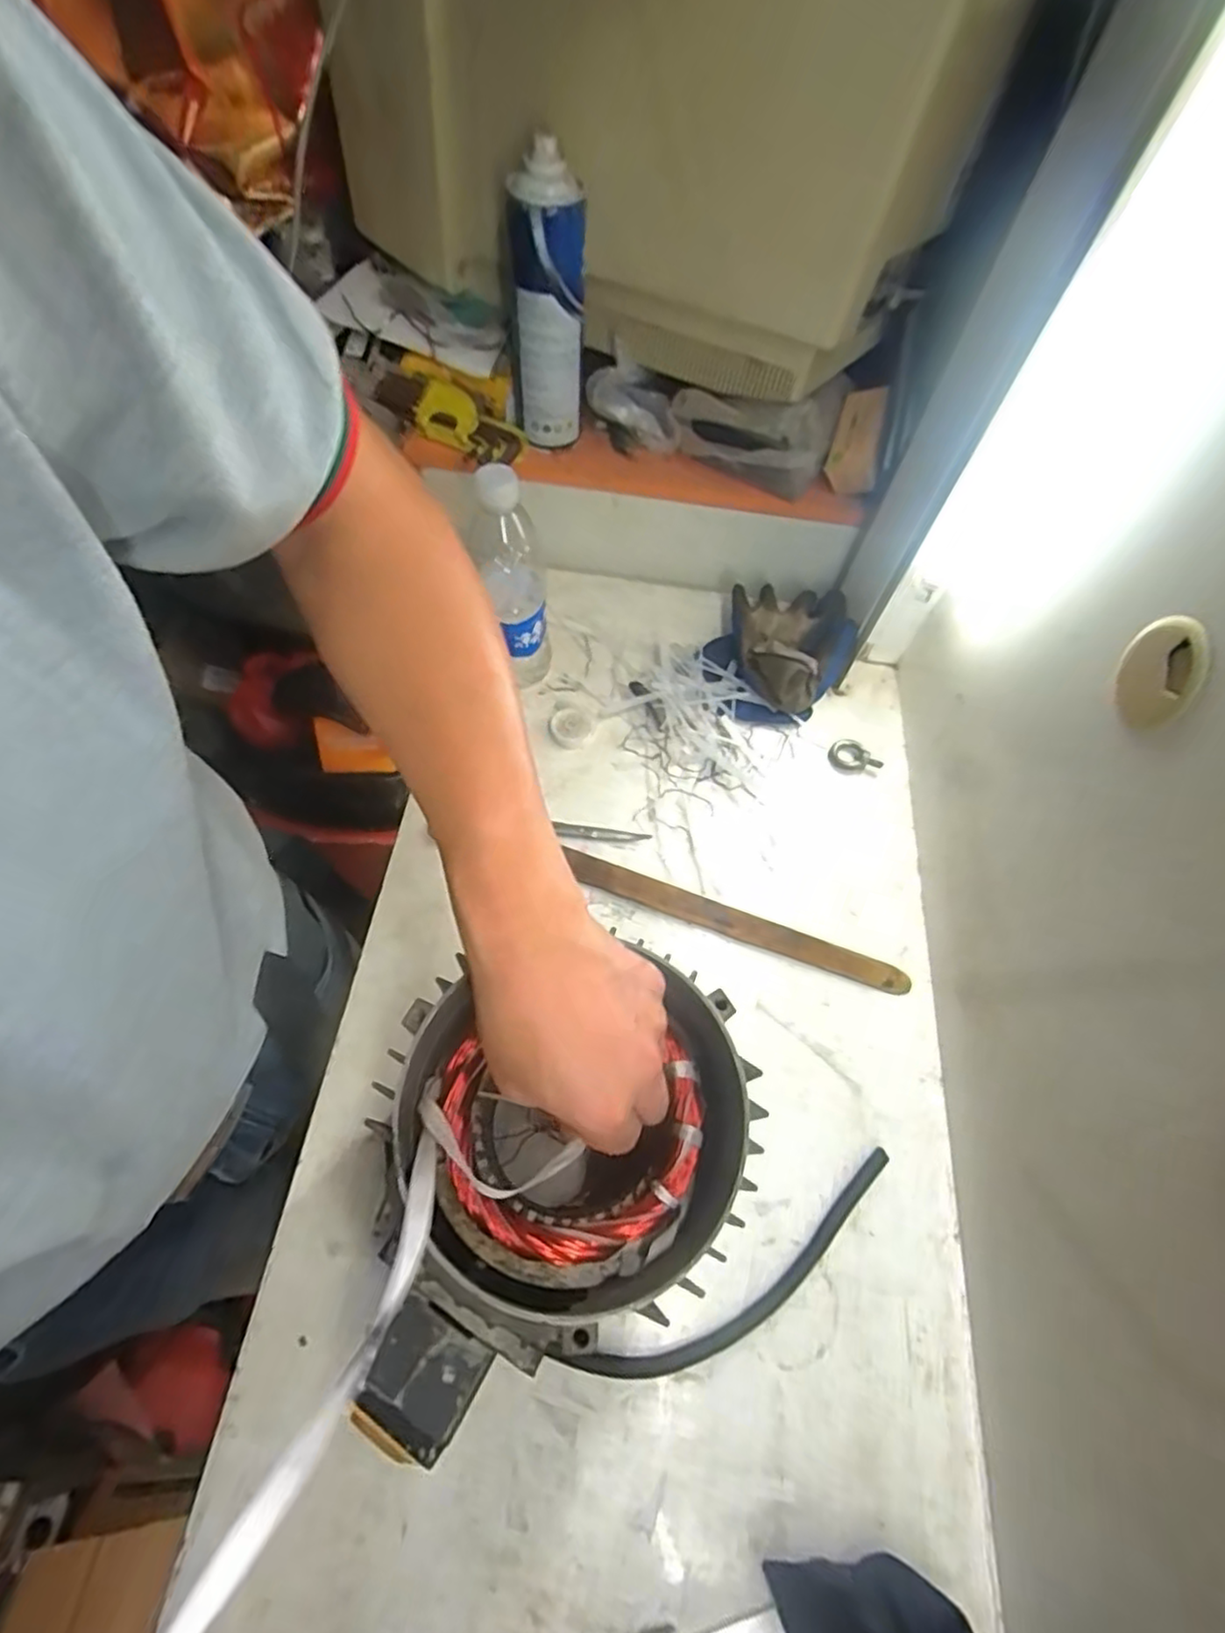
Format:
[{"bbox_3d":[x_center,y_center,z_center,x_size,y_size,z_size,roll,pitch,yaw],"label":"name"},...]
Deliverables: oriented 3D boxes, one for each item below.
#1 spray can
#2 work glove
[{"bbox_3d":[-0.056,-0.443,0.589,0.061,0.210,0.071,-4,61,-6],"label":"spray can"},{"bbox_3d":[0.171,-0.177,0.679,0.135,0.063,0.184,27,63,10],"label":"work glove"}]

